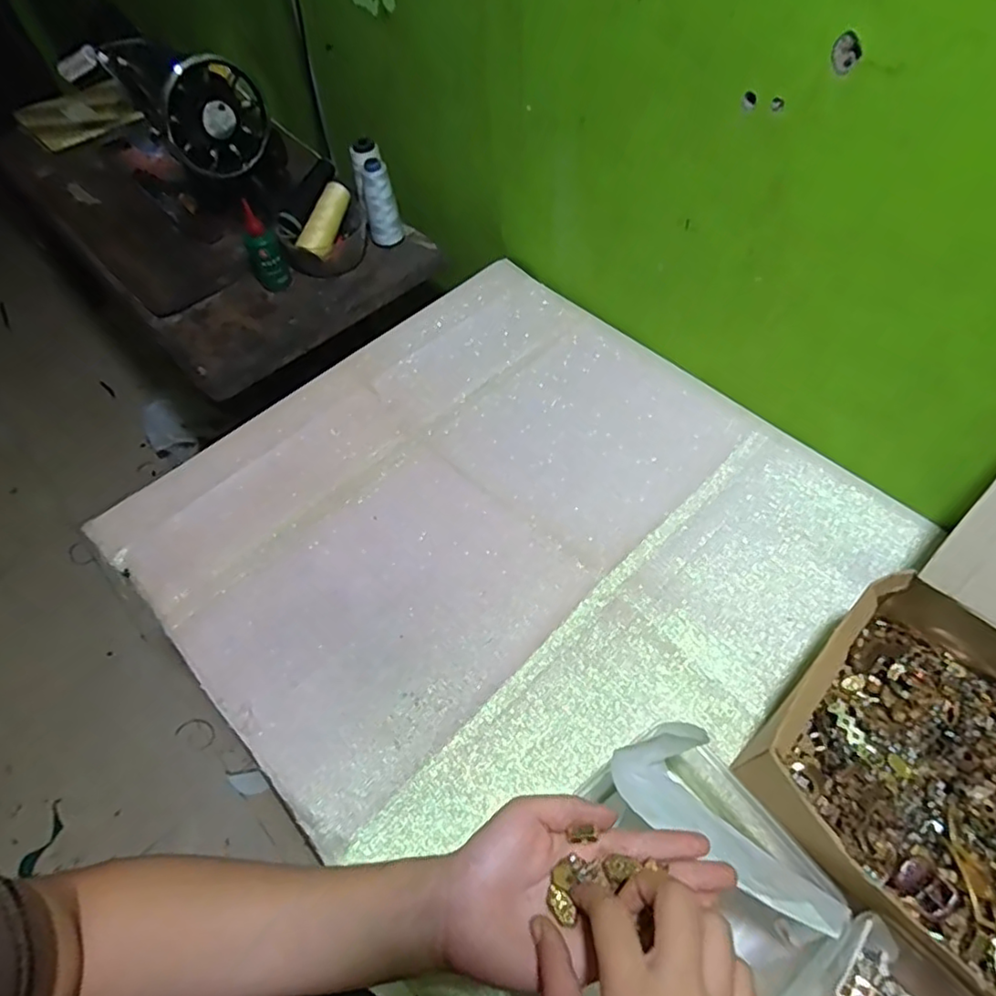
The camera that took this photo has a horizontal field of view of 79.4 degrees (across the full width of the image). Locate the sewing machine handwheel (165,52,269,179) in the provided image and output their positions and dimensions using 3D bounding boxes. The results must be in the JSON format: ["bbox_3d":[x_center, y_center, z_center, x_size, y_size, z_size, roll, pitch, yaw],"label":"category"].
[{"bbox_3d":[-0.357,-0.480,0.765,0.125,0.130,0.027,-31,61,-16],"label":"sewing machine handwheel"}]

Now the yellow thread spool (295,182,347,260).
[{"bbox_3d":[-0.236,-0.383,0.825,0.036,0.037,0.101,30,98,22],"label":"yellow thread spool"}]

